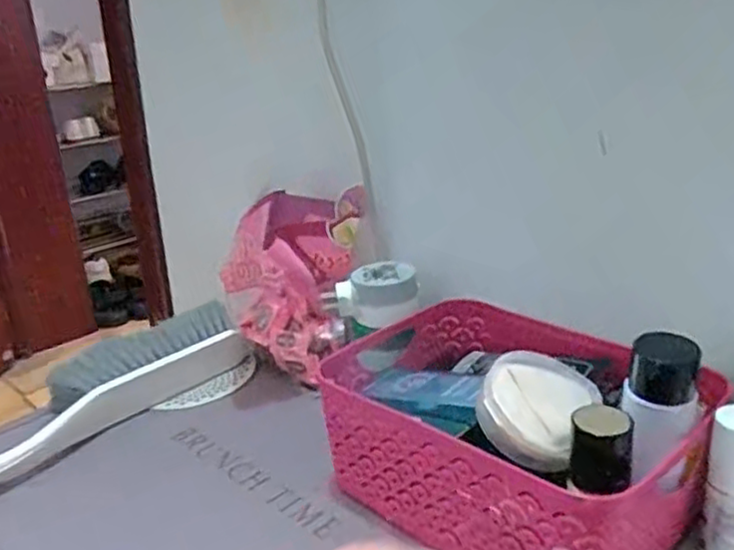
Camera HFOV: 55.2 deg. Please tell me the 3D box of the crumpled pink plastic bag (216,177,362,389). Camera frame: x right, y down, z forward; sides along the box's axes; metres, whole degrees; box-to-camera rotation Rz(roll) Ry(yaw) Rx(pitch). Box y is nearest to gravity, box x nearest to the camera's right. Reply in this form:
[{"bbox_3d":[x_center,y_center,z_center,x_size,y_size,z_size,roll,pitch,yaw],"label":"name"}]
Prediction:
[{"bbox_3d":[-0.066,0.015,0.682,0.141,0.170,0.099,-7,22,-4],"label":"crumpled pink plastic bag"}]

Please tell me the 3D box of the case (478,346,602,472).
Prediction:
[{"bbox_3d":[0.104,0.080,0.434,0.064,0.018,0.079,29,48,16],"label":"case"}]

